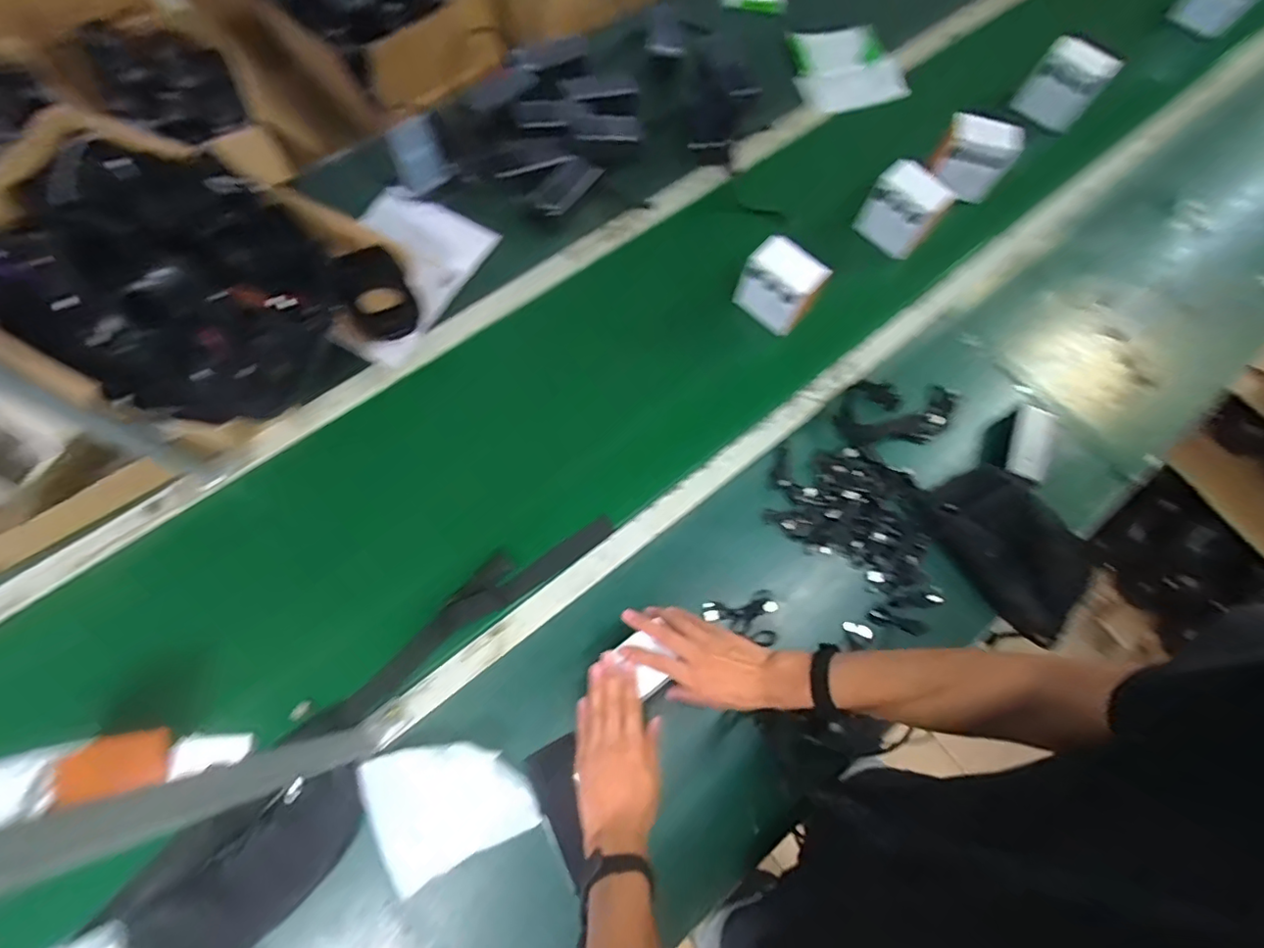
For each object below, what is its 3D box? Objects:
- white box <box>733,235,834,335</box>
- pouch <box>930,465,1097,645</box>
[{"bbox_3d":[0.236,-0.299,0.897,0.119,0.119,0.073,35,74,10],"label":"white box"},{"bbox_3d":[0.530,0.104,0.786,0.139,0.022,0.250,-43,88,16],"label":"pouch"}]

